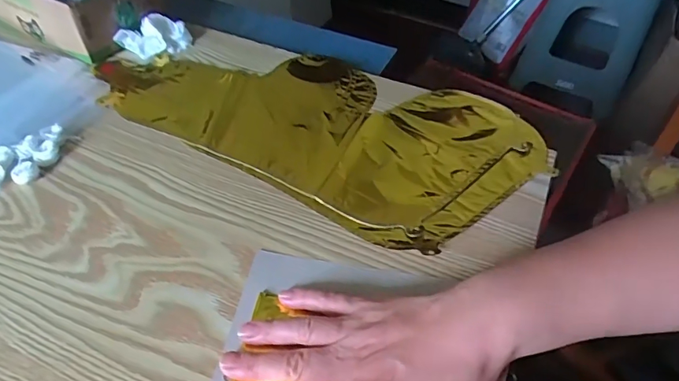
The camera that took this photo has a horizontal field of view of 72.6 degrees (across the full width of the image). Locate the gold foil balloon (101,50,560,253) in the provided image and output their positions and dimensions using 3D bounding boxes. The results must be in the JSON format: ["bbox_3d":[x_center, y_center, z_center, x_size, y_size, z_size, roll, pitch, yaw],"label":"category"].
[{"bbox_3d":[-0.026,-0.082,0.469,0.419,0.009,0.213,25,52,20],"label":"gold foil balloon"}]

